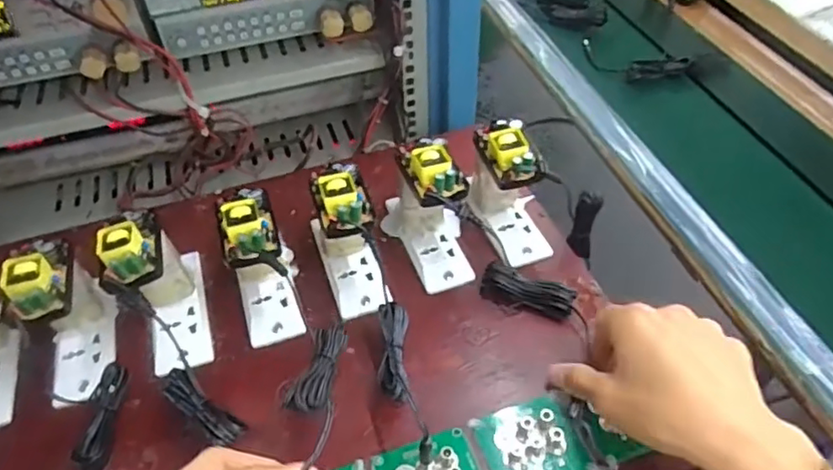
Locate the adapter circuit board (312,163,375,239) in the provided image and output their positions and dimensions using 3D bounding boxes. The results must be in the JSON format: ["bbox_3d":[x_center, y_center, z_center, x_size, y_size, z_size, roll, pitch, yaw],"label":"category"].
[{"bbox_3d":[-0.057,-0.029,0.468,0.037,0.027,0.057,-14,49,-9],"label":"adapter circuit board"}]

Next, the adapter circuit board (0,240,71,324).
[{"bbox_3d":[-0.263,0.033,0.426,0.034,0.030,0.053,-12,48,-8],"label":"adapter circuit board"}]

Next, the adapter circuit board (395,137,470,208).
[{"bbox_3d":[0.011,-0.054,0.487,0.040,0.023,0.065,-21,50,-15],"label":"adapter circuit board"}]

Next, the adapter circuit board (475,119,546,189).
[{"bbox_3d":[0.075,-0.067,0.502,0.037,0.025,0.067,-14,49,-9],"label":"adapter circuit board"}]

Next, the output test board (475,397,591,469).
[{"bbox_3d":[0.080,0.143,0.421,0.064,0.014,0.060,-16,49,-11],"label":"output test board"}]

